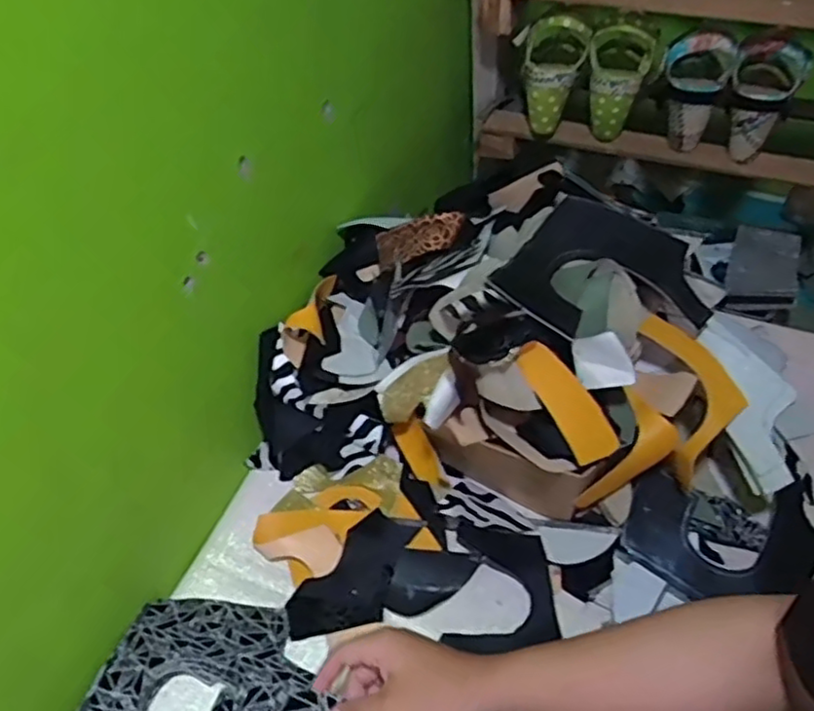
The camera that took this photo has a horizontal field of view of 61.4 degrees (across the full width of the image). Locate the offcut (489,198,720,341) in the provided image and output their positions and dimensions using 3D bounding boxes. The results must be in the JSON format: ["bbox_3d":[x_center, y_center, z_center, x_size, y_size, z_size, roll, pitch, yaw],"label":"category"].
[{"bbox_3d":[0.189,-0.070,0.643,0.176,0.052,0.181,39,68,18],"label":"offcut"}]

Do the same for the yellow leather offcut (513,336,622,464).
[{"bbox_3d":[0.141,0.039,0.607,0.115,0.045,0.007,59,36,2],"label":"yellow leather offcut"}]

